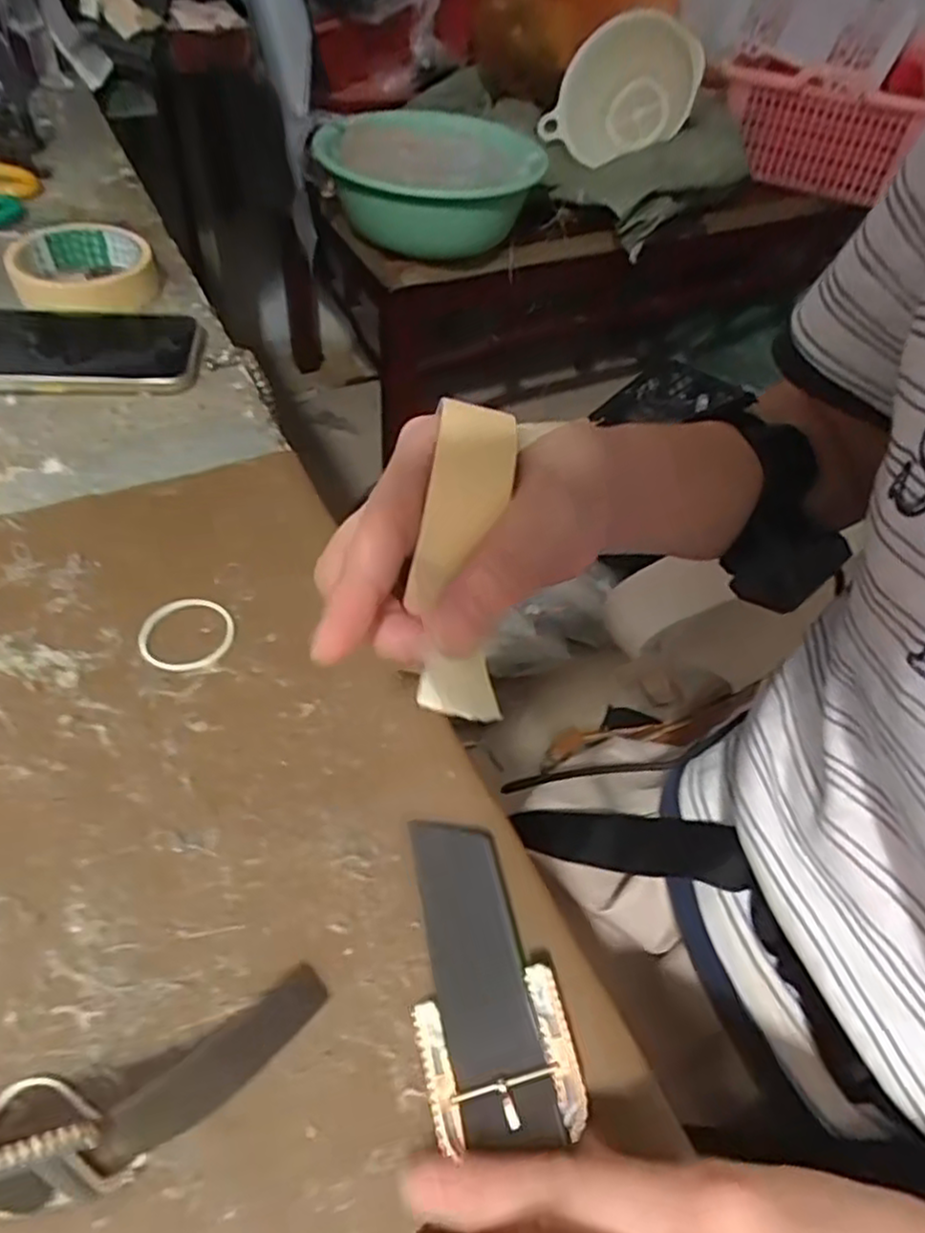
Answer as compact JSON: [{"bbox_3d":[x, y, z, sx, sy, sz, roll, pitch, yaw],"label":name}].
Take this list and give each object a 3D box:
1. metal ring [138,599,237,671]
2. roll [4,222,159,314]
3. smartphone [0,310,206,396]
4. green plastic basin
[{"bbox_3d":[-0.126,0.007,0.331,0.041,0.004,0.039,3,50,-4],"label":"metal ring"},{"bbox_3d":[-0.261,-0.238,0.503,0.090,0.027,0.111,-12,52,-16],"label":"roll"},{"bbox_3d":[-0.246,-0.165,0.454,0.153,0.015,0.079,0,50,-6],"label":"smartphone"},{"bbox_3d":[-0.054,-0.619,1.052,0.285,0.126,0.285,3,50,-4],"label":"green plastic basin"}]

